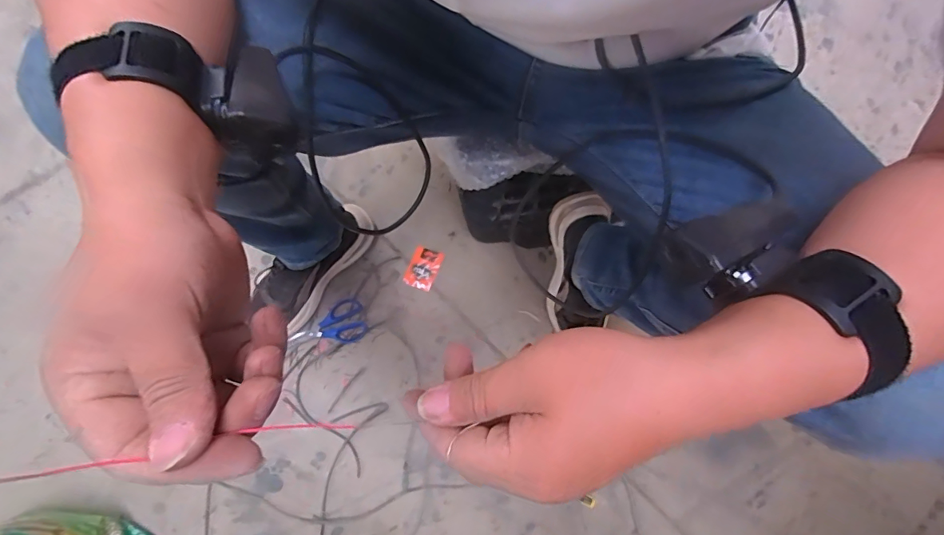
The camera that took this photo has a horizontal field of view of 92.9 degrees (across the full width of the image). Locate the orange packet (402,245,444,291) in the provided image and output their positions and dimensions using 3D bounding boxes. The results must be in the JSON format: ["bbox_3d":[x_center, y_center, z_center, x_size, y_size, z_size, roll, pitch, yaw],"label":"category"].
[{"bbox_3d":[-0.087,0.001,0.790,0.052,0.008,0.072,24,80,2],"label":"orange packet"}]

